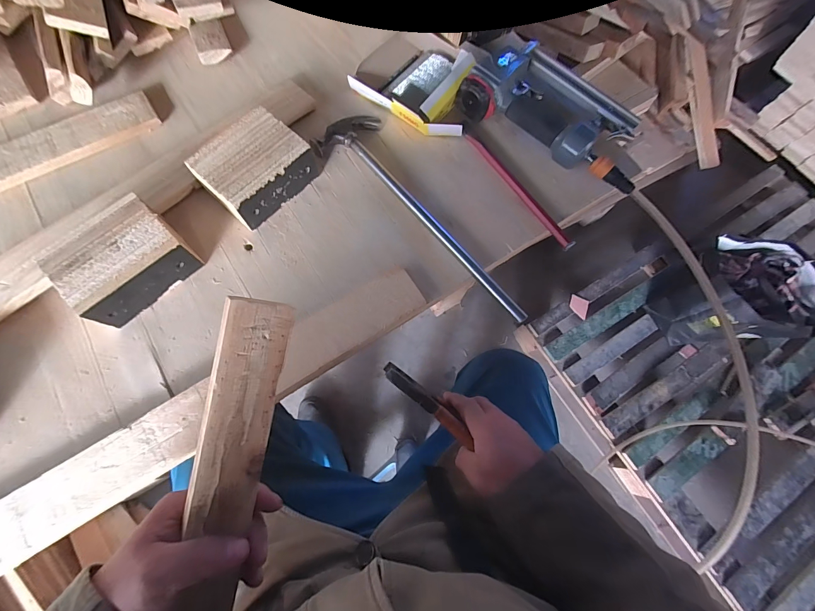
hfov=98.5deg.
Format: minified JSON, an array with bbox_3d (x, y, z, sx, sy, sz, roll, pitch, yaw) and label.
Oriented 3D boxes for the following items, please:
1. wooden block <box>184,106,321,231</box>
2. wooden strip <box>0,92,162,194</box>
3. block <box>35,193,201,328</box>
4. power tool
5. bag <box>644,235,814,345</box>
[{"bbox_3d":[-0.188,-0.169,0.442,0.088,0.060,0.122,42,75,10],"label":"wooden block"},{"bbox_3d":[-0.508,-0.187,0.457,0.349,0.017,0.066,-29,76,-11],"label":"wooden strip"},{"bbox_3d":[-0.320,-0.050,0.401,0.094,0.062,0.120,44,76,11],"label":"block"},{"bbox_3d":[0.215,-0.293,0.509,0.280,0.059,0.153,33,74,8],"label":"power tool"},{"bbox_3d":[0.826,-0.030,0.912,0.289,0.209,0.237,3,72,-3],"label":"bag"}]

